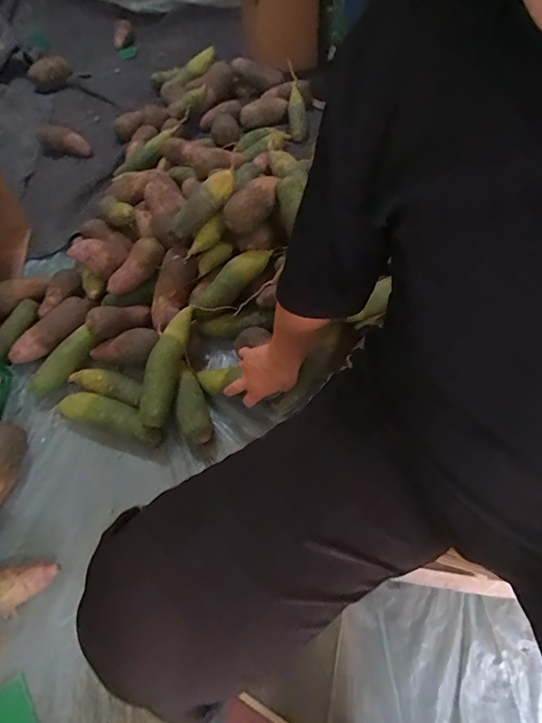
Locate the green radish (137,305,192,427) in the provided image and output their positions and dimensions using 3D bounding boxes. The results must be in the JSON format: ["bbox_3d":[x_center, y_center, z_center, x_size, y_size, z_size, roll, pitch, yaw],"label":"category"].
[{"bbox_3d":[-0.180,-0.002,0.747,0.056,0.060,0.228,6,57,6],"label":"green radish"}]

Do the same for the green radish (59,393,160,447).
[{"bbox_3d":[-0.277,0.104,0.762,0.186,0.051,0.059,15,58,12],"label":"green radish"}]

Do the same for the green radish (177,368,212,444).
[{"bbox_3d":[-0.132,0.088,0.754,0.054,0.055,0.113,-12,57,-6],"label":"green radish"}]

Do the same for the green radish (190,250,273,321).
[{"bbox_3d":[-0.072,-0.155,0.842,0.197,0.043,0.058,-44,65,-7],"label":"green radish"}]

